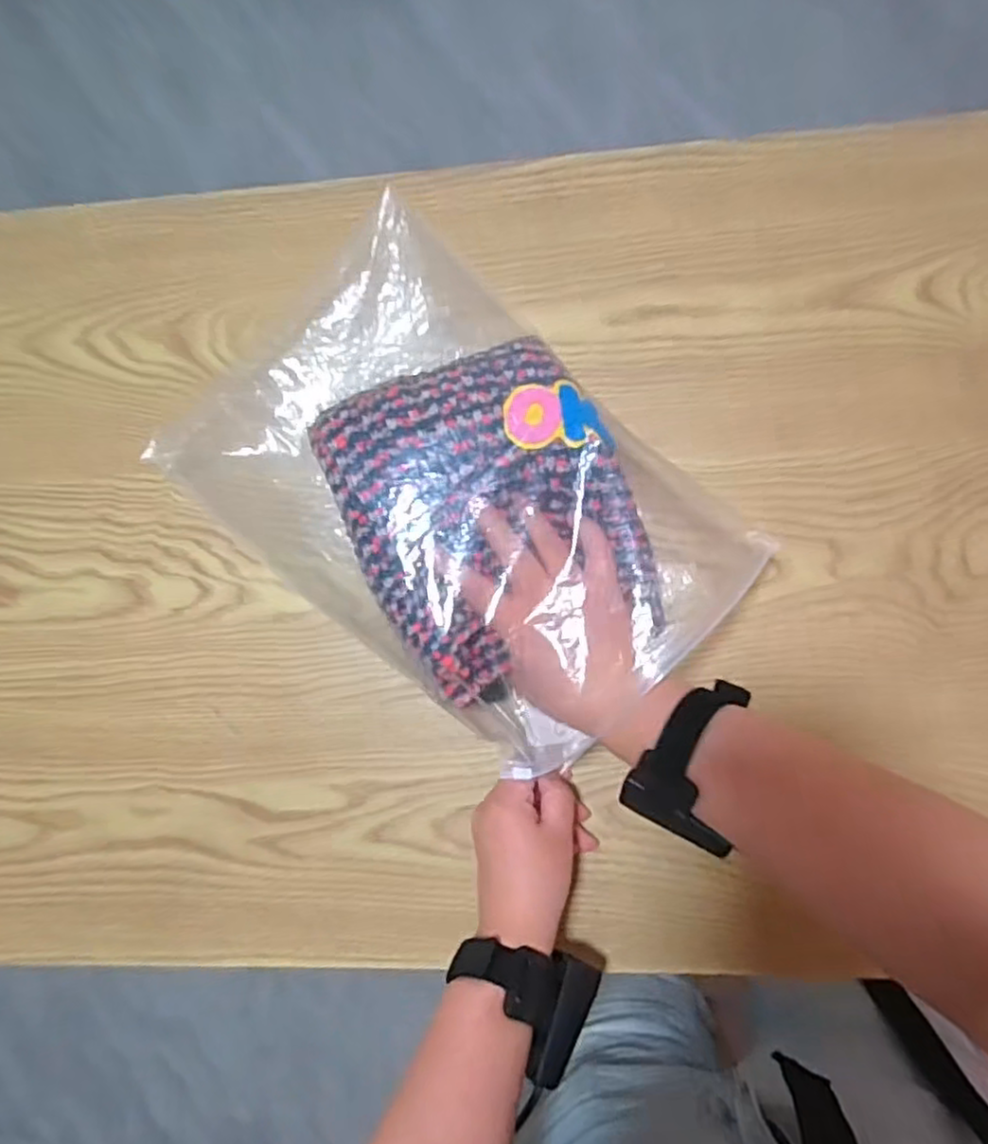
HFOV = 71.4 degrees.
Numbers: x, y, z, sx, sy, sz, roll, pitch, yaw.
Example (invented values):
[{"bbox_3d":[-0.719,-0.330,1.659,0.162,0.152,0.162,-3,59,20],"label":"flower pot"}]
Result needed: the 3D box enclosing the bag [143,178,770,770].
[{"bbox_3d":[-0.038,-0.064,0.466,0.363,0.095,0.251,44,91,8],"label":"bag"}]

